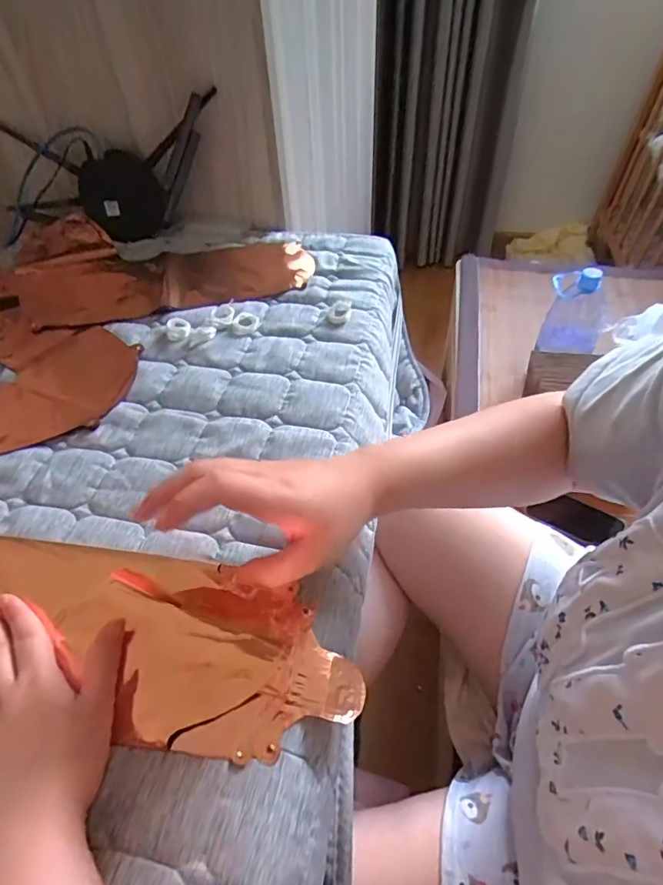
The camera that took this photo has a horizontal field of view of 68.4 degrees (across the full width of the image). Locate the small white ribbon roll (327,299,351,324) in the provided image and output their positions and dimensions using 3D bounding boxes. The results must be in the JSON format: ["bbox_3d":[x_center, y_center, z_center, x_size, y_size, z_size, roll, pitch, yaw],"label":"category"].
[{"bbox_3d":[0.011,-0.153,0.571,0.025,0.008,0.038,11,52,11],"label":"small white ribbon roll"}]

